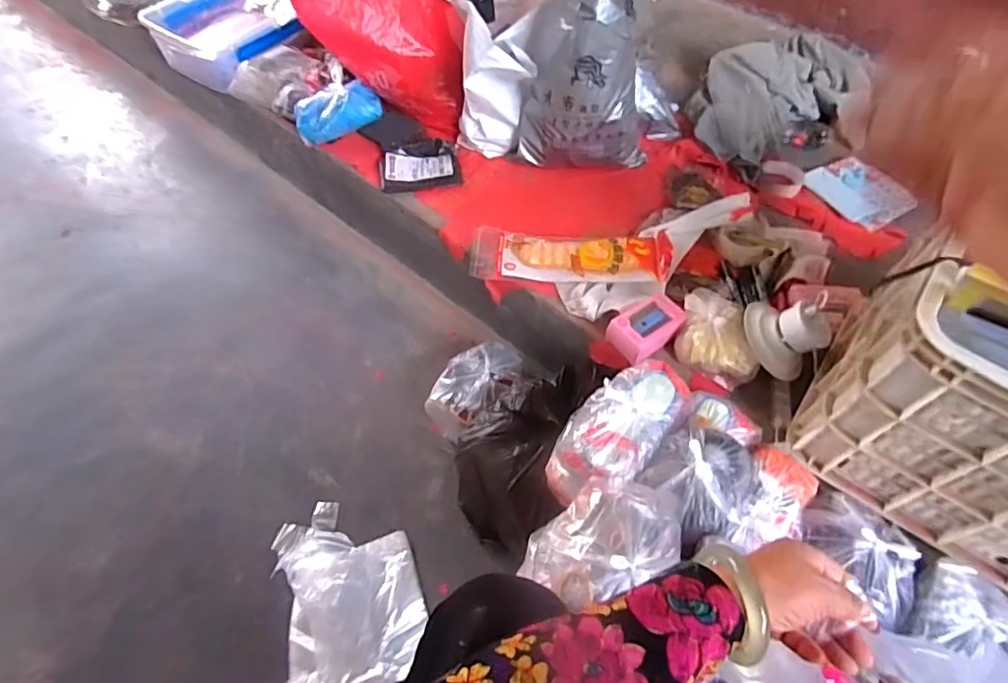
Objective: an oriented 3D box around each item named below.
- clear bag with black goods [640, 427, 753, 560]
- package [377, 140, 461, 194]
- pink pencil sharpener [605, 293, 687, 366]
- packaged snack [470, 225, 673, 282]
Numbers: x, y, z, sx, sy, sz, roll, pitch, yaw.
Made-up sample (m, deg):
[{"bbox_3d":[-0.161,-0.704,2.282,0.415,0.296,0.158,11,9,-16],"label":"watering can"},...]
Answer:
[{"bbox_3d":[0.244,0.166,0.688,0.134,0.061,0.110,-31,61,-22],"label":"clear bag with black goods"},{"bbox_3d":[-0.163,-0.341,1.099,0.152,0.033,0.109,-10,55,-10],"label":"package"},{"bbox_3d":[0.220,-0.024,0.868,0.119,0.033,0.069,-32,61,-23],"label":"pink pencil sharpener"},{"bbox_3d":[0.110,-0.150,0.965,0.330,0.038,0.107,5,54,1],"label":"packaged snack"}]

